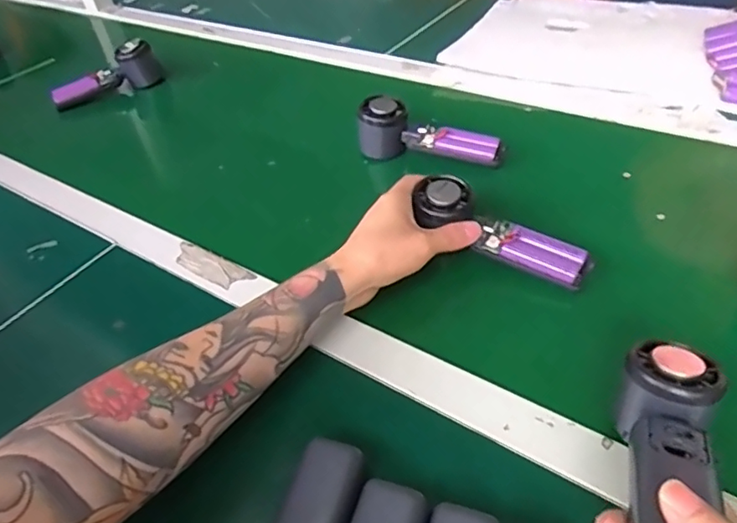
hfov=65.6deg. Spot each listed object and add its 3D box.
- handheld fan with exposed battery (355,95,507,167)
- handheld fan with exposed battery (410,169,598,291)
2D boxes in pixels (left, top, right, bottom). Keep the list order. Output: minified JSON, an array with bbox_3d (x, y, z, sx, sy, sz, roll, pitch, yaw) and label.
[{"bbox_3d":[0.071,-0.147,0.641,0.159,0.052,0.053,7,45,12],"label":"handheld fan with exposed battery"},{"bbox_3d":[0.114,-0.024,0.501,0.156,0.033,0.043,31,53,12],"label":"handheld fan with exposed battery"}]

